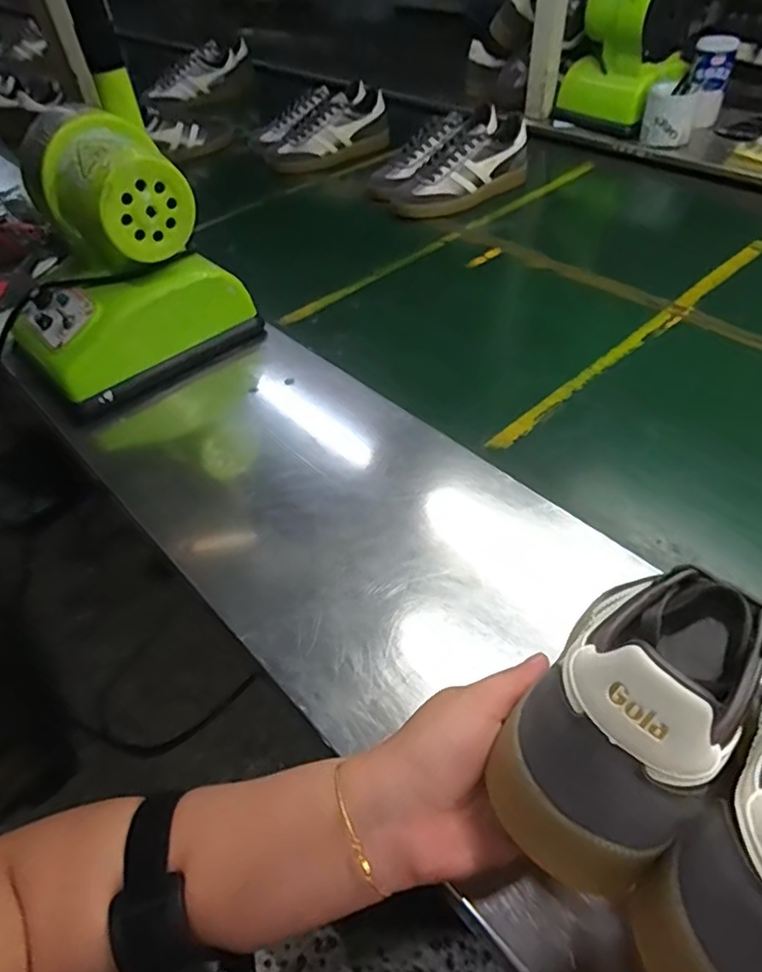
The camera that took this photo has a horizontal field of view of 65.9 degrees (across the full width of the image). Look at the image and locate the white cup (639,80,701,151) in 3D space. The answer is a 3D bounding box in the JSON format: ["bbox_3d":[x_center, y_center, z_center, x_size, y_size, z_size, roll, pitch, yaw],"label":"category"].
[{"bbox_3d":[0.493,-0.634,1.003,0.085,0.081,0.072,18,54,12],"label":"white cup"}]

